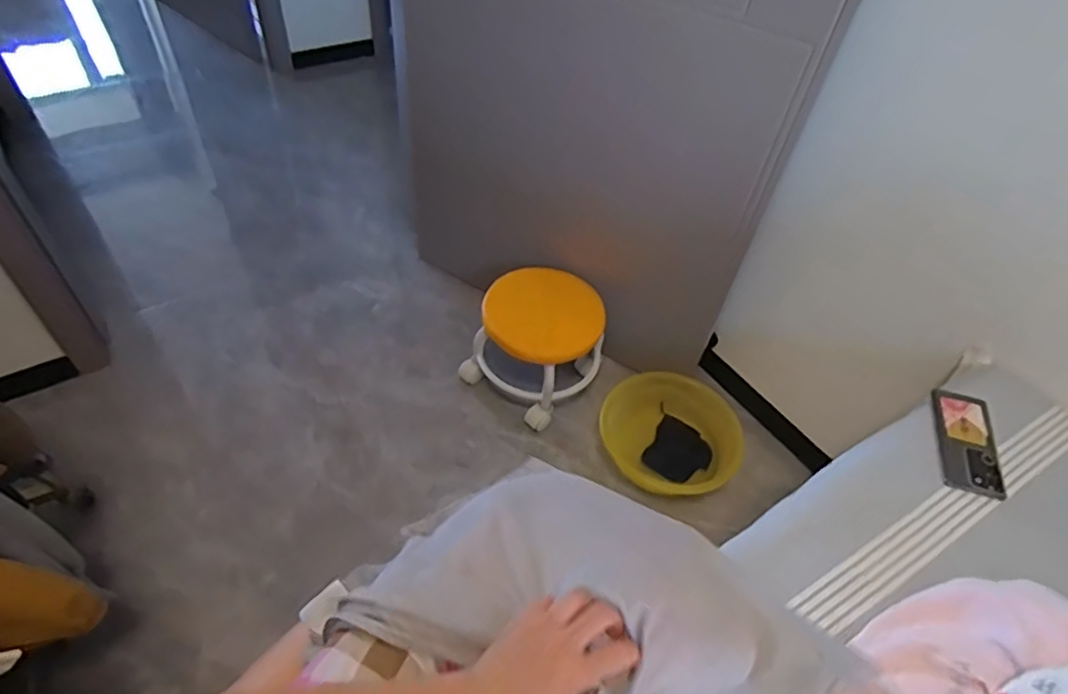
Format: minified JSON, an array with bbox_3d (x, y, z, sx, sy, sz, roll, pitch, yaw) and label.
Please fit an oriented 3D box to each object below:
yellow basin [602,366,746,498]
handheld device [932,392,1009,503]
[{"bbox_3d":[0.286,0.178,1.308,0.255,0.104,0.259,3,48,-3],"label":"yellow basin"},{"bbox_3d":[0.590,0.125,0.833,0.078,0.010,0.163,16,49,9],"label":"handheld device"}]

